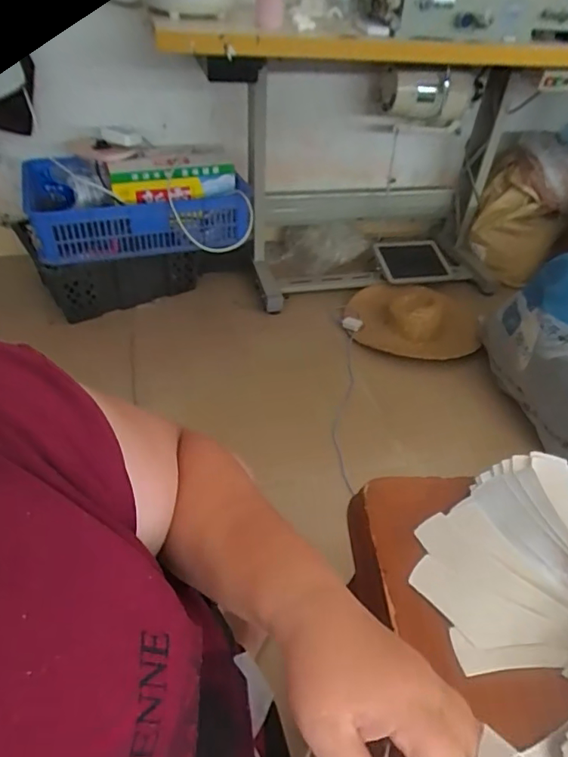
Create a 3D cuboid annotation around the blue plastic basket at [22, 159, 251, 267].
[{"bbox_3d":[-0.409,-0.485,1.451,0.572,0.185,0.374,-12,44,-19],"label":"blue plastic basket"}]

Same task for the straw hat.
[{"bbox_3d":[0.393,-0.215,1.564,0.379,0.110,0.306,12,41,9],"label":"straw hat"}]

